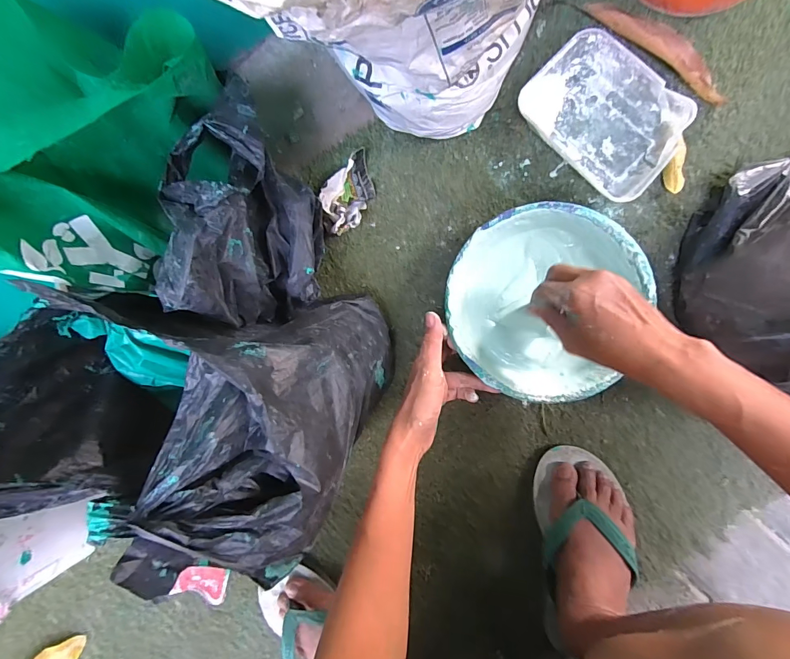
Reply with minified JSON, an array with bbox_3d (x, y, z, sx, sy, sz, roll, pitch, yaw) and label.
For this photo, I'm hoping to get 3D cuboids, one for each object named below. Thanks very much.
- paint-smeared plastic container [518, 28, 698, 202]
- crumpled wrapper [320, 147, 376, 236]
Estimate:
[{"bbox_3d":[0.229,-0.234,0.444,0.169,0.037,0.115,44,97,5],"label":"paint-smeared plastic container"},{"bbox_3d":[-0.057,-0.164,0.485,0.056,0.043,0.101,23,95,7],"label":"crumpled wrapper"}]

